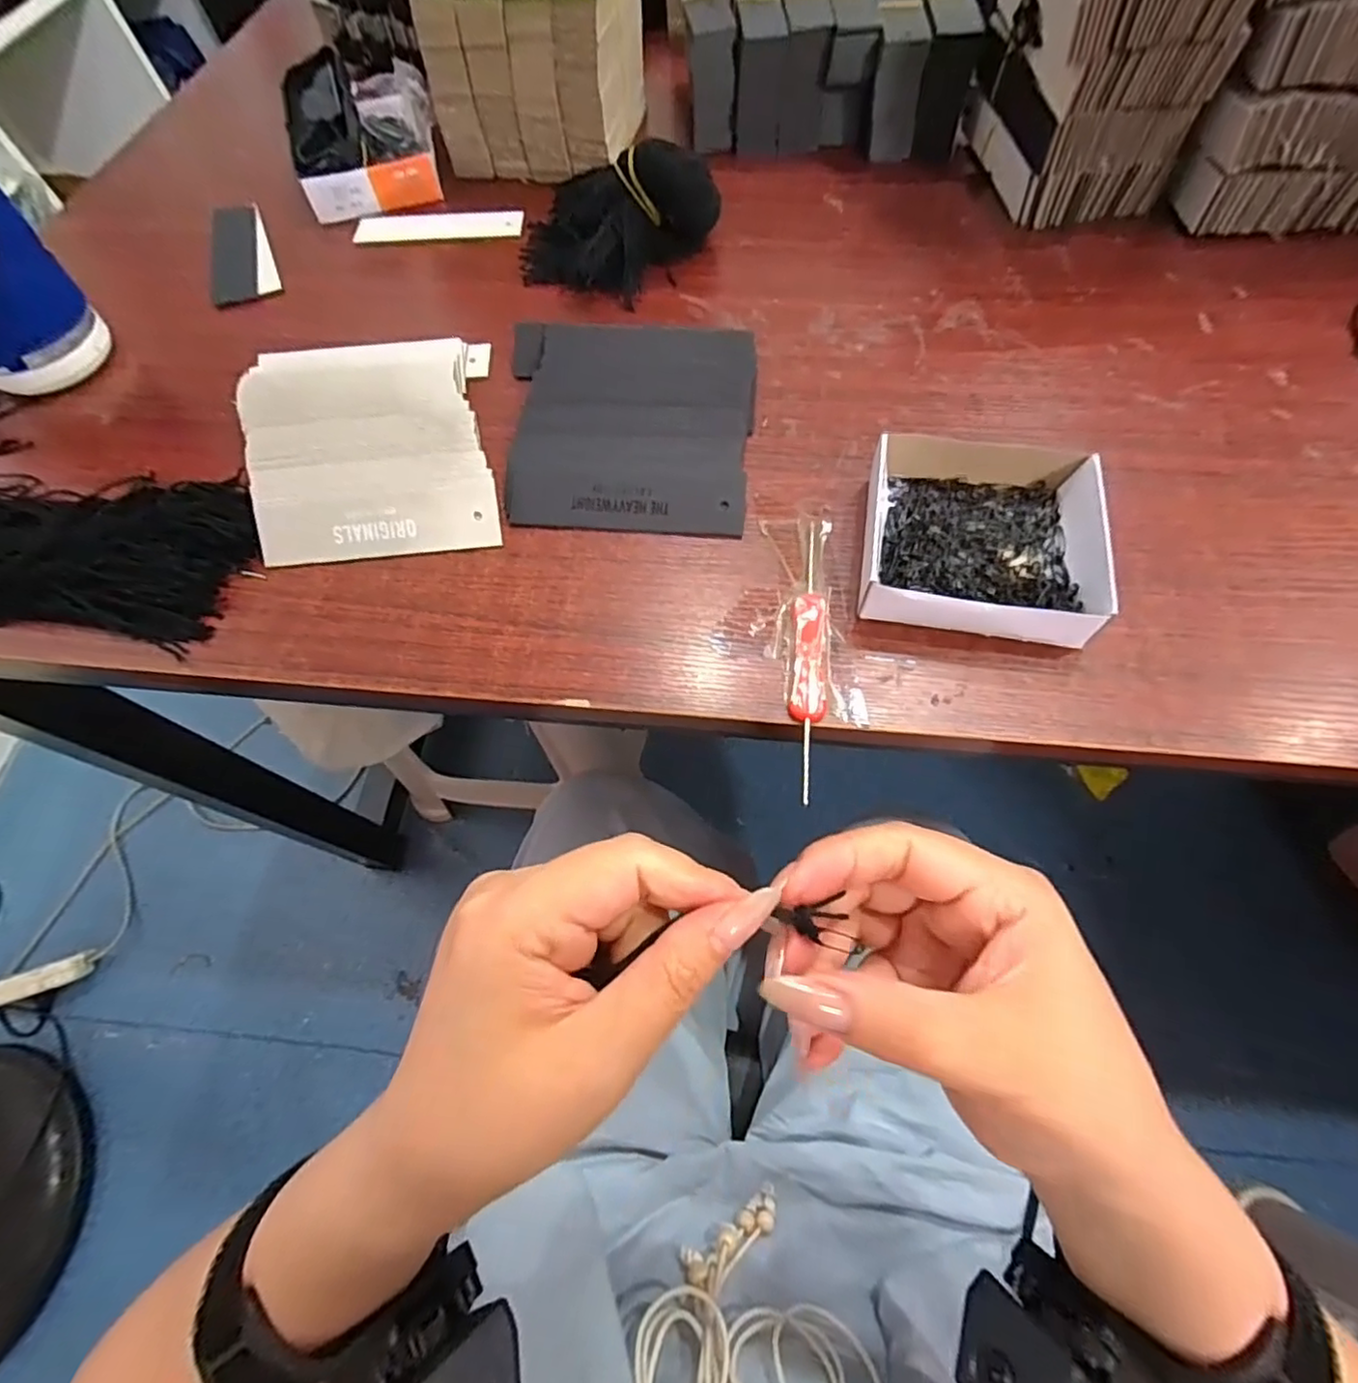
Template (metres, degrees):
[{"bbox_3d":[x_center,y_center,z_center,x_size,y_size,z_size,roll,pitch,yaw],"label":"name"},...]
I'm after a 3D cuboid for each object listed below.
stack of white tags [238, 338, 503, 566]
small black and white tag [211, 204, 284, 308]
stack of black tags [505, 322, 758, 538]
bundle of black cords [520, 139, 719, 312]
[{"bbox_3d":[-0.175,-0.141,0.358,0.131,0.026,0.156,-13,62,-3],"label":"stack of white tags"},{"bbox_3d":[-0.328,-0.328,0.473,0.043,0.013,0.119,-22,63,-8],"label":"small black and white tag"},{"bbox_3d":[-0.031,-0.152,0.356,0.144,0.031,0.133,5,63,6],"label":"stack of black tags"},{"bbox_3d":[-0.047,-0.312,0.424,0.139,0.059,0.077,4,63,6],"label":"bundle of black cords"}]

